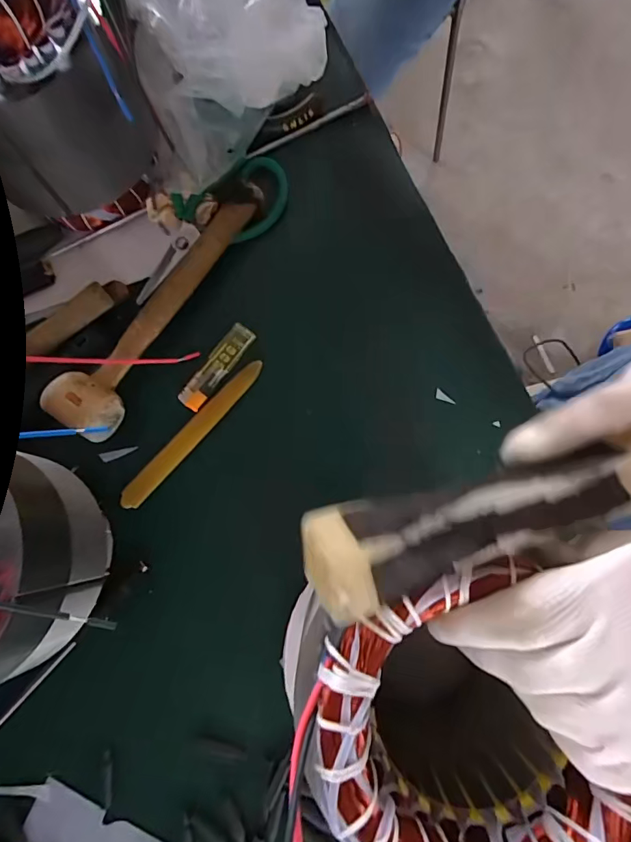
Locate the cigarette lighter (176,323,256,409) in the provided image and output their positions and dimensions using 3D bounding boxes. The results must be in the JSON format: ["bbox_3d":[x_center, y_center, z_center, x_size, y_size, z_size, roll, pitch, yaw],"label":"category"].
[{"bbox_3d":[-0.086,-0.047,0.394,0.023,0.007,0.085,35,80,7],"label":"cigarette lighter"}]

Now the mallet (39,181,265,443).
[{"bbox_3d":[-0.133,-0.106,0.388,0.051,0.038,0.262,28,79,5],"label":"mallet"}]

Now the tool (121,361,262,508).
[{"bbox_3d":[-0.105,0.009,0.389,0.017,0.009,0.162,41,80,8],"label":"tool"}]

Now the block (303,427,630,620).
[{"bbox_3d":[0.080,0.034,0.180,0.172,0.022,0.035,-12,78,-16],"label":"block"}]

